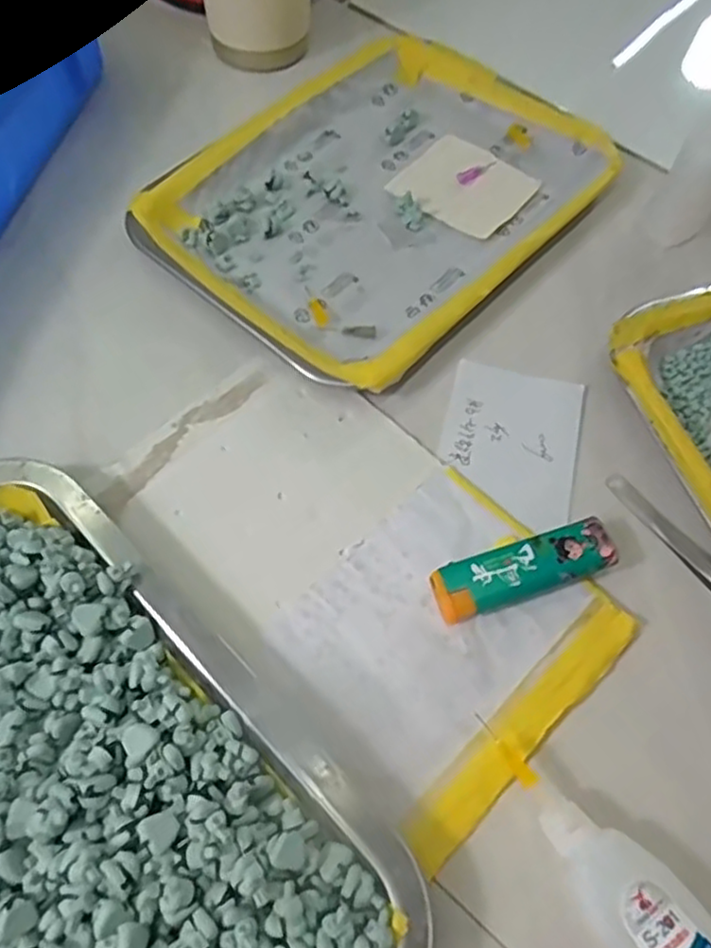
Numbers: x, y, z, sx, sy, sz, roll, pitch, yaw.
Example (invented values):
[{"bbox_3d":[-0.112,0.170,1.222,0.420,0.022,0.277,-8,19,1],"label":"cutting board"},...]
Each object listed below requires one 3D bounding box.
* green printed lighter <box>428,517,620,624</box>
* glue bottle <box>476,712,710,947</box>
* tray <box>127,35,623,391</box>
[{"bbox_3d":[0.071,0.041,0.295,0.078,0.014,0.023,-17,63,-12],"label":"green printed lighter"},{"bbox_3d":[0.083,0.131,0.245,0.032,0.020,0.093,-31,66,-18],"label":"glue bottle"},{"bbox_3d":[0.017,-0.164,0.399,0.185,0.019,0.249,37,67,17],"label":"tray"}]

